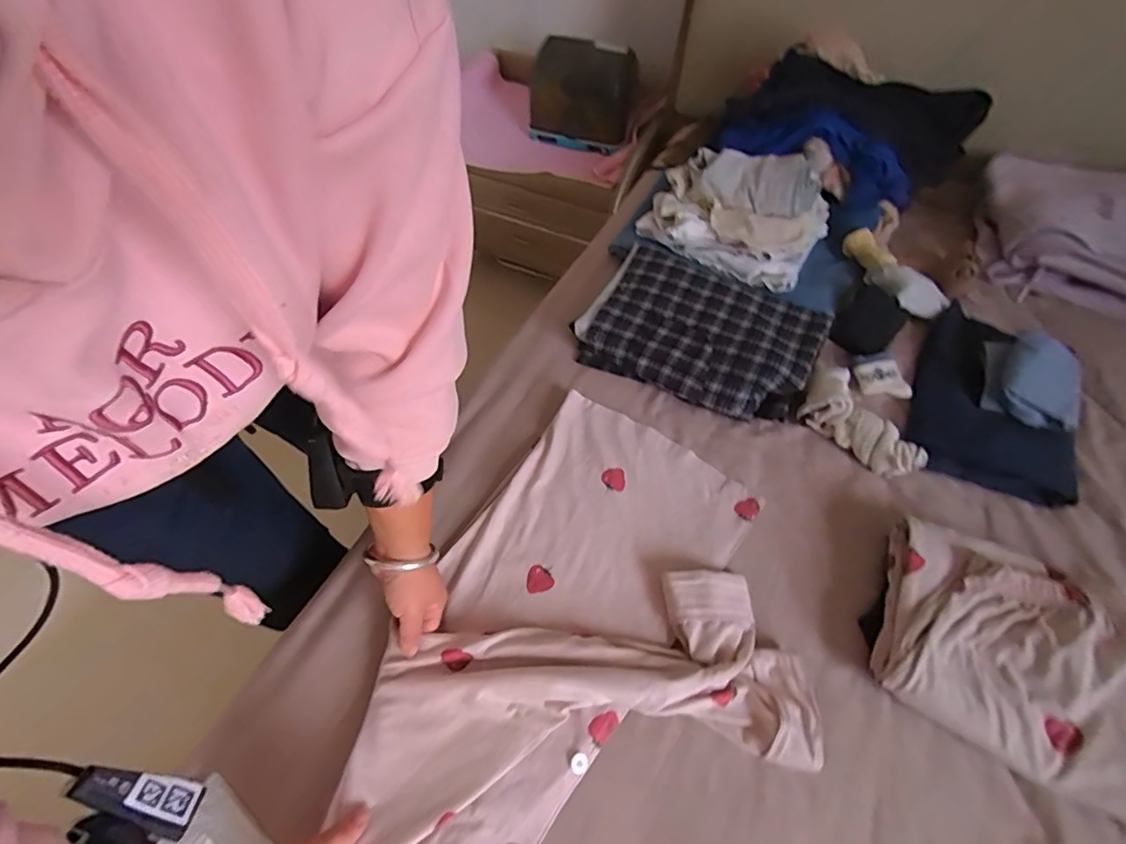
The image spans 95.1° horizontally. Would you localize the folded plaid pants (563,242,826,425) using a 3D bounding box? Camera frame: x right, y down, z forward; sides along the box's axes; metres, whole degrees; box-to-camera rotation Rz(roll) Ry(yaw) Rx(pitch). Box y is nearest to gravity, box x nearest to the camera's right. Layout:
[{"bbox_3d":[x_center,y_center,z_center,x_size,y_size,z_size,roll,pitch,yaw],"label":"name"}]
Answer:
[{"bbox_3d":[0.190,-0.122,0.725,0.296,0.069,0.206,25,62,16],"label":"folded plaid pants"}]

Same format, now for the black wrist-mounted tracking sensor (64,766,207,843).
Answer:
[{"bbox_3d":[-0.264,0.234,0.320,0.070,0.013,0.026,39,56,-22],"label":"black wrist-mounted tracking sensor"}]

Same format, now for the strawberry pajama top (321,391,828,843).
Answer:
[{"bbox_3d":[-0.007,0.259,0.473,0.382,0.045,0.615,30,61,19],"label":"strawberry pajama top"}]

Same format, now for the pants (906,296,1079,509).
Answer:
[{"bbox_3d":[0.559,-0.031,0.682,0.185,0.038,0.273,19,61,13],"label":"pants"}]

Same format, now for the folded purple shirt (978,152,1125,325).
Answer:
[{"bbox_3d":[0.826,-0.303,0.801,0.290,0.108,0.299,17,60,11],"label":"folded purple shirt"}]

